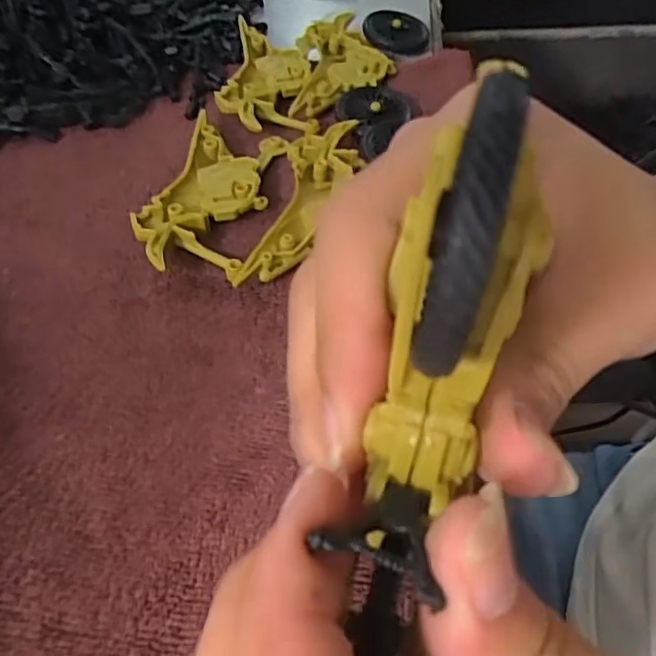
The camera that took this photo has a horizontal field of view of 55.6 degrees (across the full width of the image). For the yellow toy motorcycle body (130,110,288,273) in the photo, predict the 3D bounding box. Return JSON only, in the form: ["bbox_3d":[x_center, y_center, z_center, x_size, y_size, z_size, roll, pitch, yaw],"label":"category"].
[{"bbox_3d":[-0.051,-0.061,0.276,0.048,0.013,0.096,7,52,8],"label":"yellow toy motorcycle body"}]

